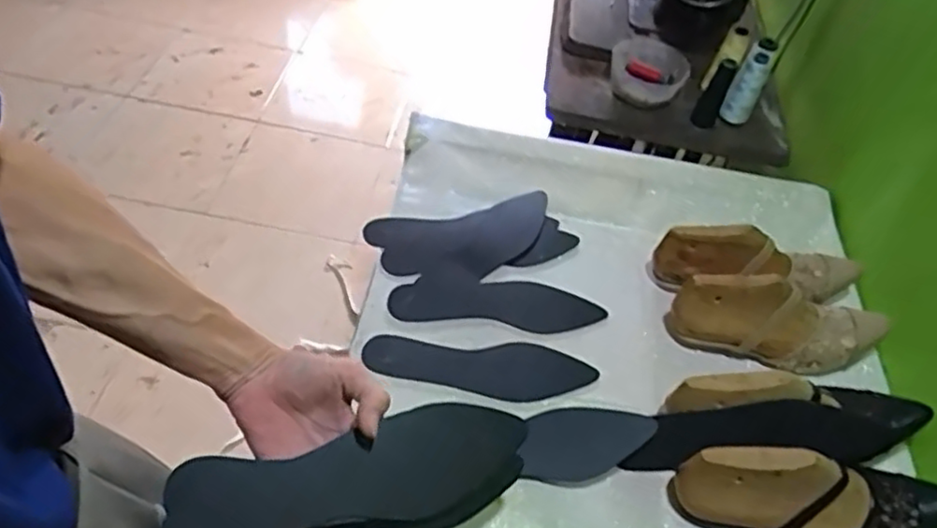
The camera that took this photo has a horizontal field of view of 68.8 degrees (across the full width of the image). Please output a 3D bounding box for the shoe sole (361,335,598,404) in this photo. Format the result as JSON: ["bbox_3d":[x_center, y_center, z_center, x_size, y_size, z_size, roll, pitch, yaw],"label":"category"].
[{"bbox_3d":[0.013,0.108,0.738,0.240,0.009,0.073,14,50,-1],"label":"shoe sole"}]

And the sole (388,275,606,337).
[{"bbox_3d":[0.034,0.047,0.803,0.243,0.007,0.076,7,44,-4],"label":"sole"}]

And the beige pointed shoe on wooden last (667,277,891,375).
[{"bbox_3d":[0.348,0.069,0.766,0.230,0.098,0.069,7,47,-2],"label":"beige pointed shoe on wooden last"}]

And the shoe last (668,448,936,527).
[{"bbox_3d":[0.319,0.216,0.622,0.256,0.101,0.080,3,47,-6],"label":"shoe last"}]

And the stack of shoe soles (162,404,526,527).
[{"bbox_3d":[-0.081,0.170,0.531,0.276,0.019,0.090,-7,69,-26],"label":"stack of shoe soles"}]

